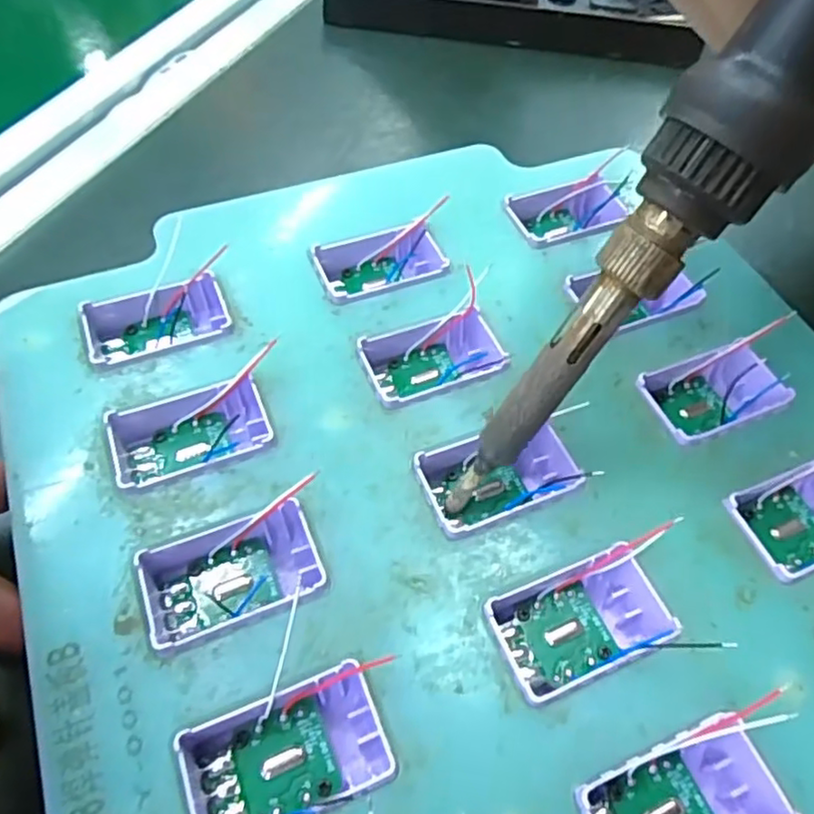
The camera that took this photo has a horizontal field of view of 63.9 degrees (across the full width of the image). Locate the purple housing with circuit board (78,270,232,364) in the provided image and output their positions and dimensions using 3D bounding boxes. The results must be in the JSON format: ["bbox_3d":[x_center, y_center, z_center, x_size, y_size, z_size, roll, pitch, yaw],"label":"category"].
[{"bbox_3d":[-0.059,-0.020,0.156,0.031,0.013,0.022,-20,61,-17],"label":"purple housing with circuit board"}]

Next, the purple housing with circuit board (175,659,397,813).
[{"bbox_3d":[-0.020,0.058,0.108,0.032,0.016,0.019,-16,60,-15],"label":"purple housing with circuit board"}]

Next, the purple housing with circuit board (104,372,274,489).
[{"bbox_3d":[-0.046,0.006,0.139,0.031,0.010,0.017,-17,60,-15],"label":"purple housing with circuit board"}]

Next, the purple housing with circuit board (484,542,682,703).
[{"bbox_3d":[0.032,0.039,0.122,0.028,0.011,0.019,-16,60,-14],"label":"purple housing with circuit board"}]

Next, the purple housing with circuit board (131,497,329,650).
[{"bbox_3d":[-0.034,0.030,0.123,0.033,0.010,0.020,-16,60,-14],"label":"purple housing with circuit board"}]

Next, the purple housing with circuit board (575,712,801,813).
[{"bbox_3d":[0.044,0.065,0.105,0.031,0.010,0.019,-15,60,-14],"label":"purple housing with circuit board"}]

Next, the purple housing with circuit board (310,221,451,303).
[{"bbox_3d":[-0.007,-0.036,0.168,0.032,0.010,0.021,-16,60,-15],"label":"purple housing with circuit board"}]

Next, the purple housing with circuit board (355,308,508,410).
[{"bbox_3d":[0.006,-0.010,0.153,0.032,0.011,0.020,-18,60,-16],"label":"purple housing with circuit board"}]

